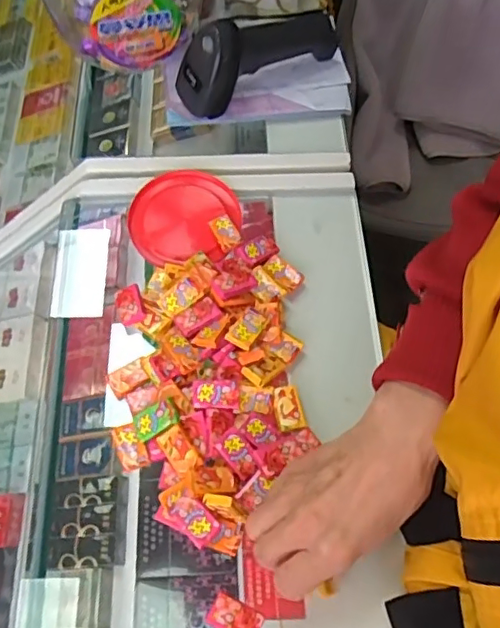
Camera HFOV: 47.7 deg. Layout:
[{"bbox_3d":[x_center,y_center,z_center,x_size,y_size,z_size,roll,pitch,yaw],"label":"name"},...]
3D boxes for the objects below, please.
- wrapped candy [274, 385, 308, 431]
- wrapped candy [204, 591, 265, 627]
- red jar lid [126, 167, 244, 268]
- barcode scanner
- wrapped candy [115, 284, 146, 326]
[{"bbox_3d":[0.031,0.074,0.448,0.022,0.006,0.035,-9,65,-6],"label":"wrapped candy"},{"bbox_3d":[-0.010,0.207,0.383,0.035,0.005,0.022,26,66,11],"label":"wrapped candy"},{"bbox_3d":[-0.063,-0.091,0.534,0.098,0.020,0.099,1,64,-1],"label":"red jar lid"},{"bbox_3d":[0.009,-0.273,0.579,0.178,0.067,0.052,-30,68,-15],"label":"barcode scanner"},{"bbox_3d":[-0.101,-0.007,0.476,0.022,0.006,0.037,-16,65,-9],"label":"wrapped candy"}]

